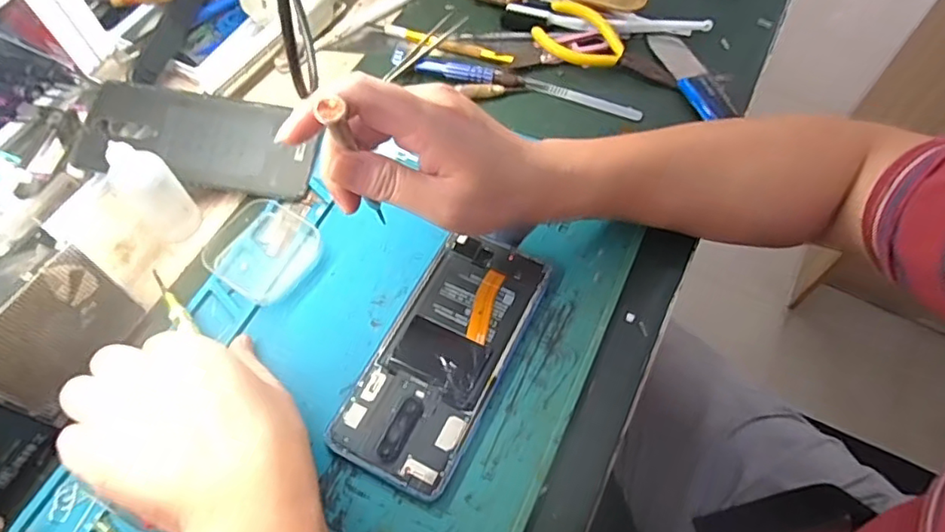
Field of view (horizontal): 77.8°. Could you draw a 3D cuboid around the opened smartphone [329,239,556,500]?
[{"bbox_3d":[-0.016,0.051,0.357,0.072,0.009,0.160,24,64,13],"label":"opened smartphone"}]

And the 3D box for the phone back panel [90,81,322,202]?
[{"bbox_3d":[-0.194,-0.093,0.426,0.157,0.006,0.072,10,72,-4],"label":"phone back panel"}]

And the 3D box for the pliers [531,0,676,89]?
[{"bbox_3d":[0.108,-0.175,0.474,0.119,0.019,0.050,31,66,16],"label":"pliers"}]

